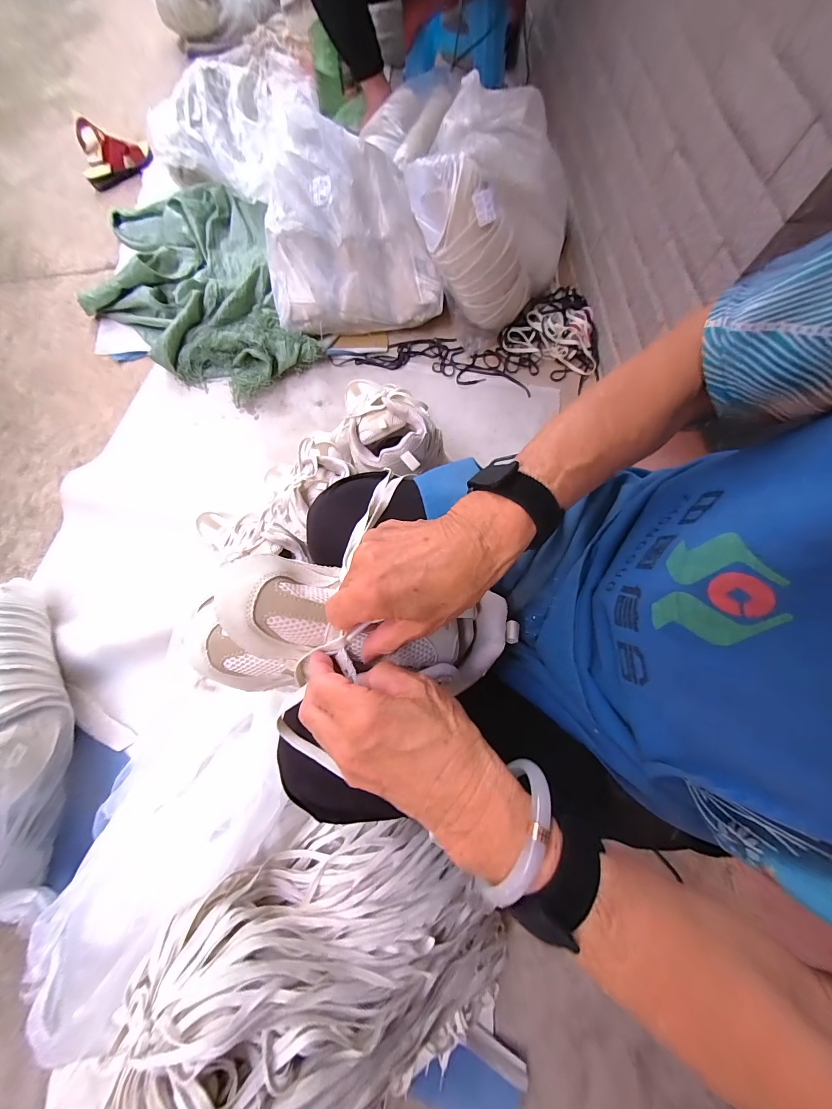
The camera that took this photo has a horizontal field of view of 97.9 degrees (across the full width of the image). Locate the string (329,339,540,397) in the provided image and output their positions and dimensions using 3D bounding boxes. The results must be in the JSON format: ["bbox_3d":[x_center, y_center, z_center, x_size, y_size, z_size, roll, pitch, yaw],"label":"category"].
[{"bbox_3d":[0.051,-0.496,0.917,0.505,0.025,0.125,12,73,3],"label":"string"}]

